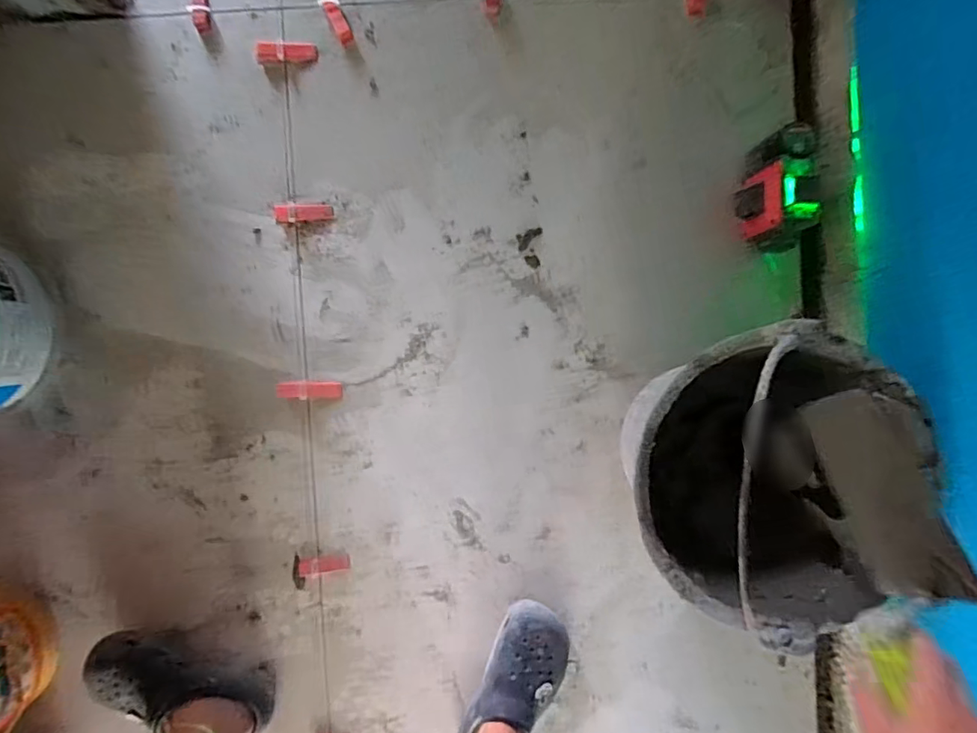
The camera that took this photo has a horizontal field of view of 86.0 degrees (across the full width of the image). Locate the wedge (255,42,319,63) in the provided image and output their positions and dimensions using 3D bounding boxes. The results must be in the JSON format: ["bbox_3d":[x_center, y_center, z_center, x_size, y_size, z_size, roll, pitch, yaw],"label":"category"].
[{"bbox_3d":[-0.293,-0.457,0.763,0.088,0.010,0.026,-1,92,-1],"label":"wedge"}]

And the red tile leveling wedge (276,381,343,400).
[{"bbox_3d":[-0.267,0.036,0.780,0.095,0.015,0.027,-1,92,-1],"label":"red tile leveling wedge"}]

